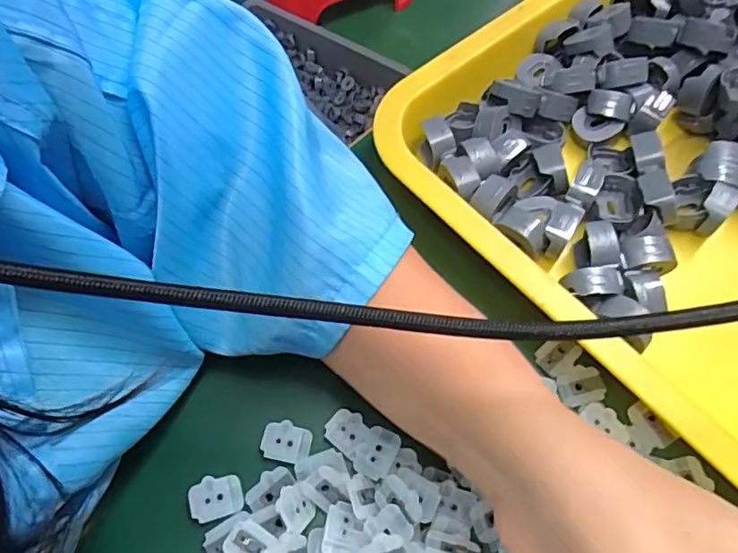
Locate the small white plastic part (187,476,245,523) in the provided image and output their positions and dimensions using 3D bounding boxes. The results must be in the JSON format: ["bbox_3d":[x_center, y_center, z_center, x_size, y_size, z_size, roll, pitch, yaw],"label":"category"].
[{"bbox_3d":[-0.066,0.095,0.236,0.022,0.004,0.017,-17,65,-9],"label":"small white plastic part"}]

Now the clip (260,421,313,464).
[{"bbox_3d":[-0.037,0.074,0.248,0.021,0.004,0.017,11,64,5],"label":"clip"}]

